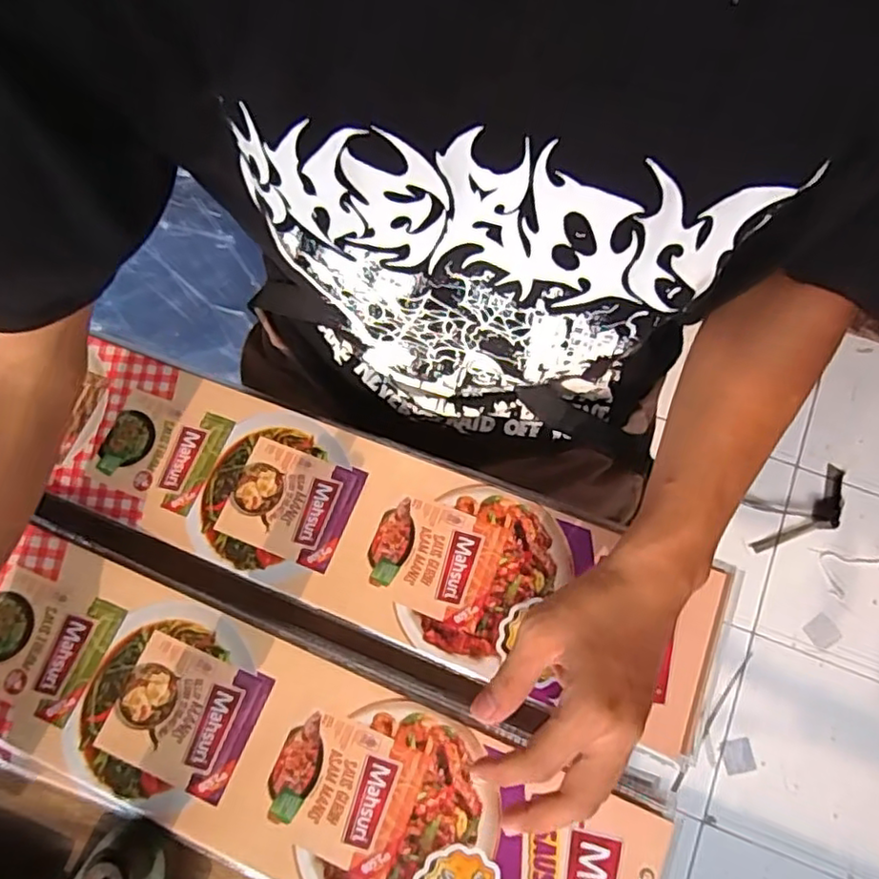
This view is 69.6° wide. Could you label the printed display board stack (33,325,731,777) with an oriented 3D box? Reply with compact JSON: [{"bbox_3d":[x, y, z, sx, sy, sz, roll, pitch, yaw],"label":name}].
[{"bbox_3d":[-0.054,0.065,0.460,0.500,0.012,0.128,20,77,9],"label":"printed display board stack"}]

